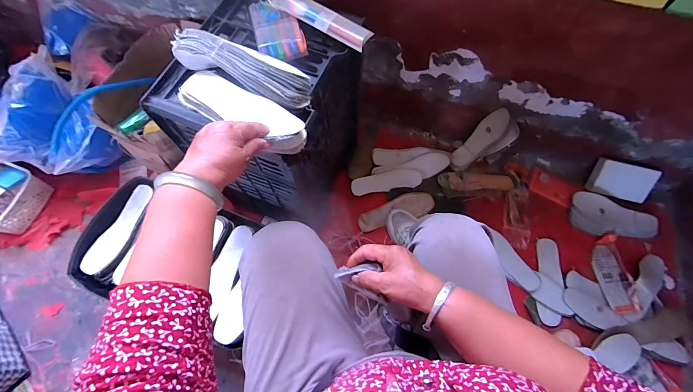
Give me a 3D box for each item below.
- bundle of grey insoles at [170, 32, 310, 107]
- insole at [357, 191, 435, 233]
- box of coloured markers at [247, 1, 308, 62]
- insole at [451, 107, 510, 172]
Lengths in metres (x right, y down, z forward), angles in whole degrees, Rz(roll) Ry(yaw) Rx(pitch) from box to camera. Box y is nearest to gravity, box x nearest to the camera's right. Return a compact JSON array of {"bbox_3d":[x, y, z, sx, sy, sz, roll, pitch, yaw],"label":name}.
[{"bbox_3d":[-0.168,-0.201,0.497,0.229,0.054,0.052,24,69,10],"label":"bundle of grey insoles"},{"bbox_3d":[0.147,0.043,0.927,0.228,0.016,0.072,-16,68,-7],"label":"insole"},{"bbox_3d":[-0.126,-0.307,0.572,0.082,0.020,0.135,-14,68,-6],"label":"box of coloured markers"},{"bbox_3d":[0.398,-0.167,0.936,0.071,0.213,0.051,49,35,17],"label":"insole"}]

